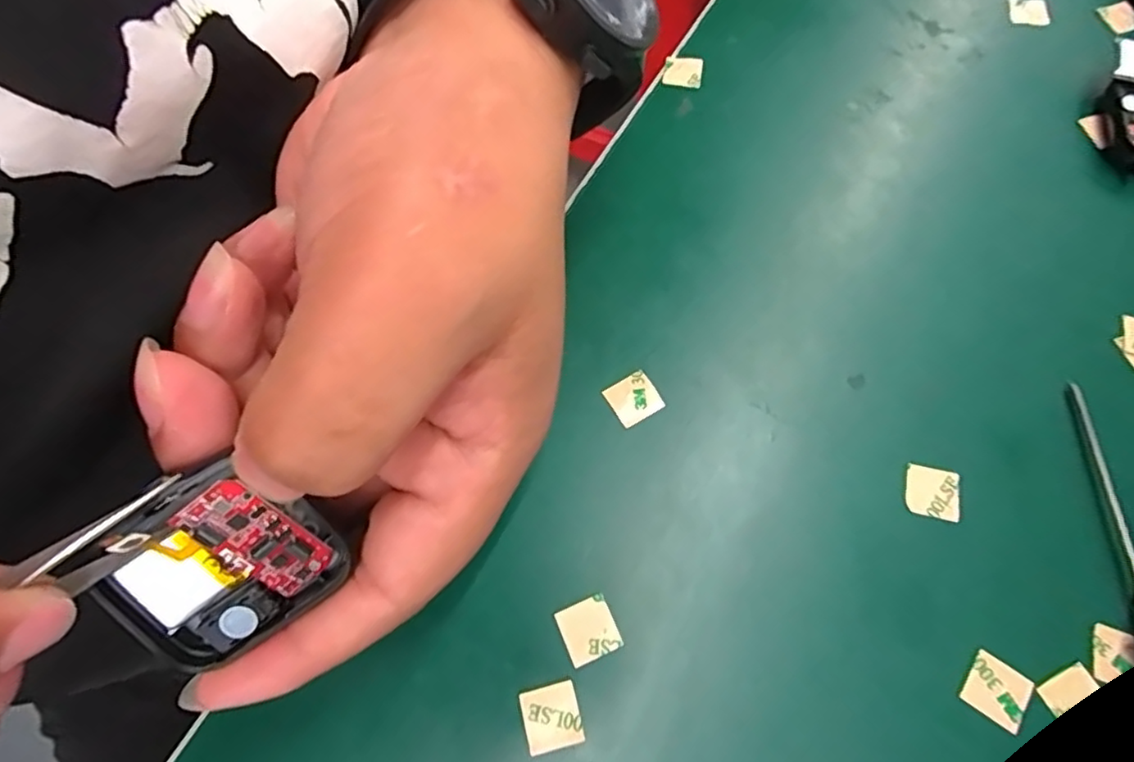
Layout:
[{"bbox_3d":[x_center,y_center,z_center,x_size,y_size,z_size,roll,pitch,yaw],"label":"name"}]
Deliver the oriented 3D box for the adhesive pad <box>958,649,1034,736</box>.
[{"bbox_3d":[0.117,0.085,0.167,0.016,0.004,0.015,34,76,18],"label":"adhesive pad"}]

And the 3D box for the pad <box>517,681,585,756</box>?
[{"bbox_3d":[-0.004,0.091,0.165,0.015,0.004,0.015,-14,68,-4],"label":"pad"}]

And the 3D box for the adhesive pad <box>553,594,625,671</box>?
[{"bbox_3d":[0.006,0.071,0.174,0.015,0.004,0.016,-23,69,-7],"label":"adhesive pad"}]

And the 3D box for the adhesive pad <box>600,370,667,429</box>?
[{"bbox_3d":[0.022,0.005,0.200,0.015,0.004,0.015,-31,70,-10],"label":"adhesive pad"}]

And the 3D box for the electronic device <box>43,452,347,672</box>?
[{"bbox_3d":[-0.071,0.037,0.123,0.038,0.039,0.006,-37,29,-4],"label":"electronic device"}]

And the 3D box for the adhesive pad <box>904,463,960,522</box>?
[{"bbox_3d":[0.112,0.034,0.187,0.015,0.004,0.015,14,69,7],"label":"adhesive pad"}]

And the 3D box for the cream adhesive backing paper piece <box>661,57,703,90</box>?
[{"bbox_3d":[0.048,-0.129,0.255,0.015,0.004,0.015,8,69,5],"label":"cream adhesive backing paper piece"}]

